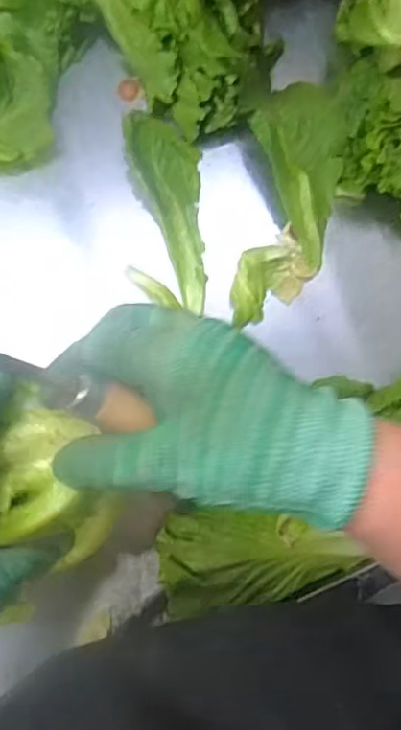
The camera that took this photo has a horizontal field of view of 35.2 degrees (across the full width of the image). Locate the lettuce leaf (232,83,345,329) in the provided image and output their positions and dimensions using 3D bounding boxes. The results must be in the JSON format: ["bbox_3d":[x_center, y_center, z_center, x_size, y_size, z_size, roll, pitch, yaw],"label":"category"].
[{"bbox_3d":[0.068,-0.123,0.468,0.069,0.032,0.186,7,83,-3],"label":"lettuce leaf"}]

